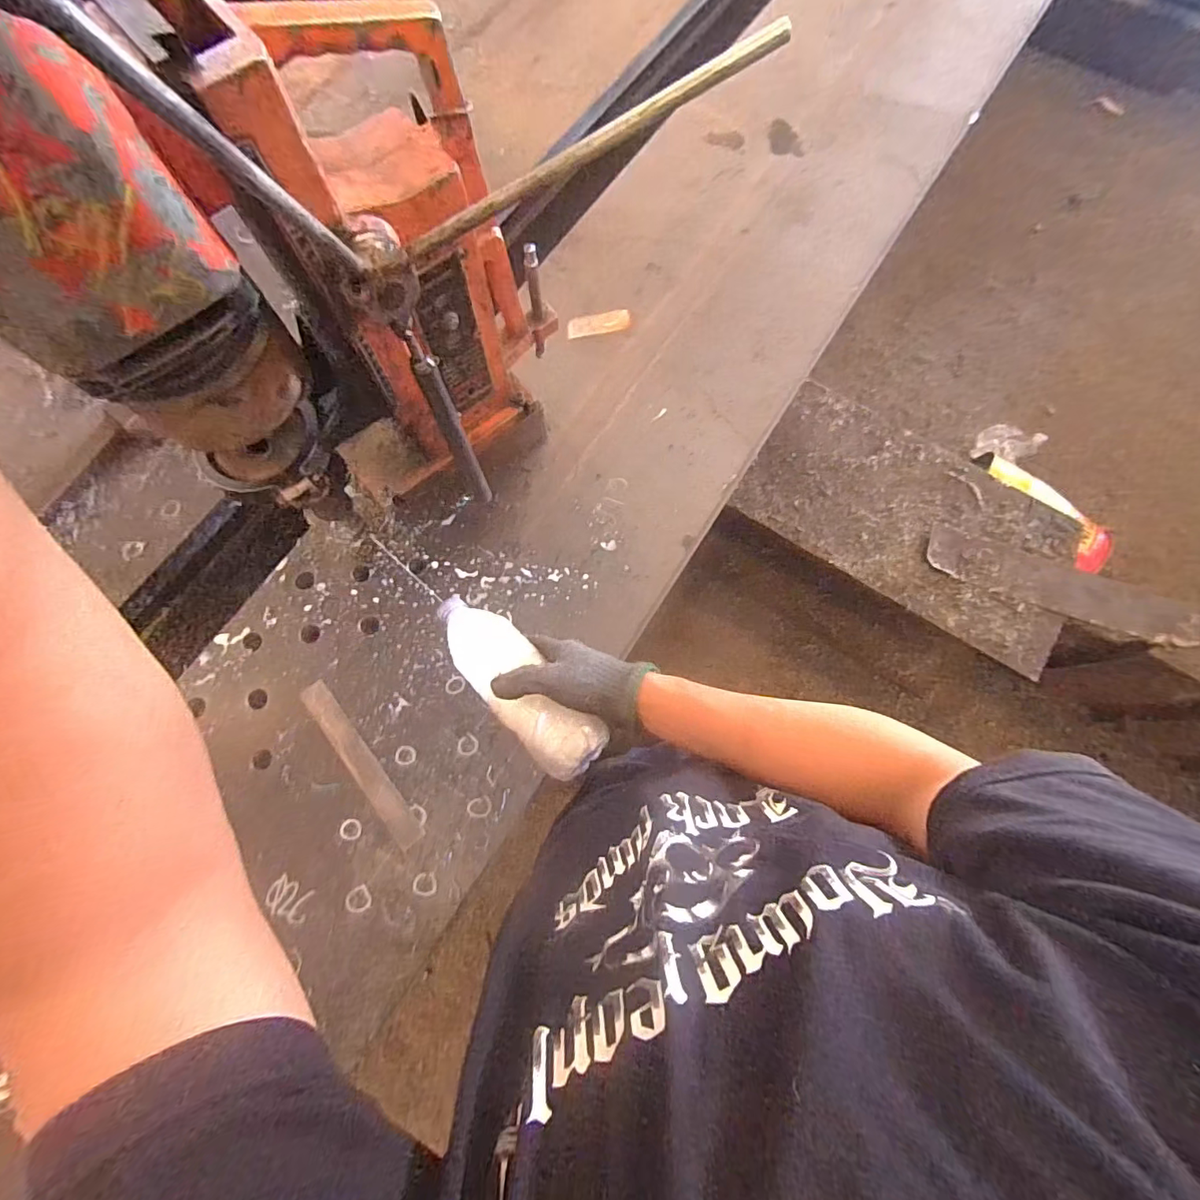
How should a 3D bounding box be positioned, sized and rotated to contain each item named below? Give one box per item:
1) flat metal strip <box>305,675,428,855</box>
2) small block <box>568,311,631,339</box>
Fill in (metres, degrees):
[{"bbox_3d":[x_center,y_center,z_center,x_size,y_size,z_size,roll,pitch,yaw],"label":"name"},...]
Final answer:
[{"bbox_3d":[-0.284,0.192,0.620,0.032,0.007,0.227,-38,79,-10],"label":"flat metal strip"},{"bbox_3d":[-0.001,-0.418,0.789,0.099,0.007,0.035,-15,76,-5],"label":"small block"}]

